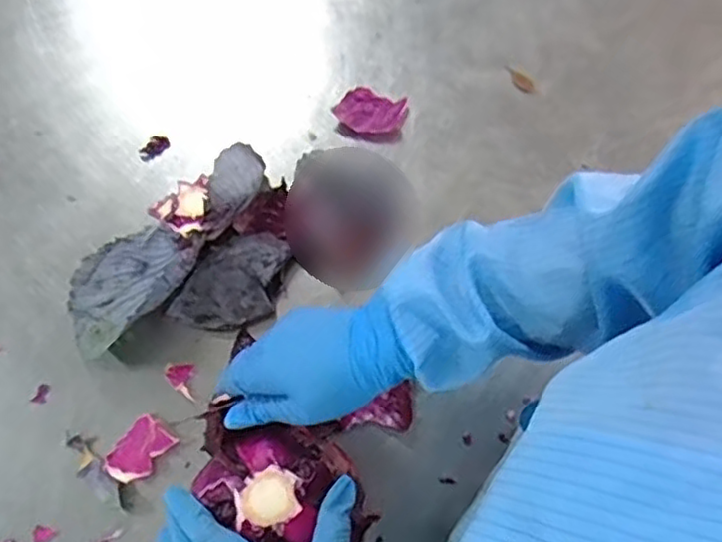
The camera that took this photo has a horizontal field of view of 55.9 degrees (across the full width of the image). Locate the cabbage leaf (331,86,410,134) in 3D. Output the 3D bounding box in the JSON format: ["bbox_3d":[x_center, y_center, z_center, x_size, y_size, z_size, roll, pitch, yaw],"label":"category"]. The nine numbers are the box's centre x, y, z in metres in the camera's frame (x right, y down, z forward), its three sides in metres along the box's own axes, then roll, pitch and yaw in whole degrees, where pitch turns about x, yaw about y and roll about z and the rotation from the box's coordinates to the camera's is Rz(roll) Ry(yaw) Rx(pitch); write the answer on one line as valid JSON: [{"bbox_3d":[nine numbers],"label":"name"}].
[{"bbox_3d":[0.011,-0.162,0.688,0.066,0.013,0.050,22,74,6],"label":"cabbage leaf"}]

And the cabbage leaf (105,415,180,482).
[{"bbox_3d":[-0.190,0.155,0.586,0.039,0.010,0.056,38,76,10],"label":"cabbage leaf"}]

